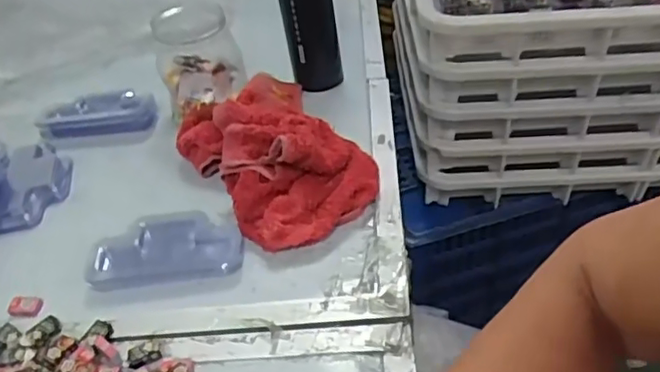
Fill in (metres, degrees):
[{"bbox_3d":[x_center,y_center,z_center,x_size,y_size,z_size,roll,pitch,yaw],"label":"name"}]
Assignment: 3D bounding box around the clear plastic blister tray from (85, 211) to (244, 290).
[{"bbox_3d":[-0.153,0.055,0.565,0.135,0.019,0.072,-9,42,-1],"label":"clear plastic blister tray"}]

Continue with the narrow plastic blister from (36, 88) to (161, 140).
[{"bbox_3d":[-0.281,-0.087,0.743,0.138,0.021,0.069,-6,42,2],"label":"narrow plastic blister"}]

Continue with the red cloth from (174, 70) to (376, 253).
[{"bbox_3d":[-0.051,-0.047,0.628,0.167,0.077,0.233,-28,46,-21],"label":"red cloth"}]

